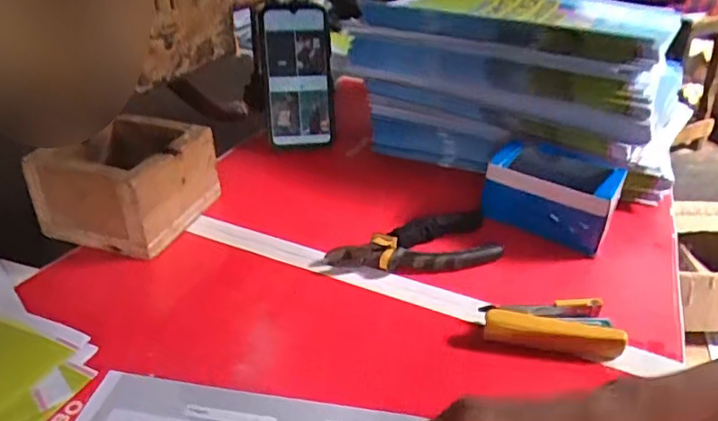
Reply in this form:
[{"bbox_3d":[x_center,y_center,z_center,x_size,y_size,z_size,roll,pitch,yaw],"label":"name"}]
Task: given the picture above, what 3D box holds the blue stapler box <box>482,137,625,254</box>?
[{"bbox_3d":[0.193,-0.018,0.537,0.116,0.068,0.086,21,36,28],"label":"blue stapler box"}]

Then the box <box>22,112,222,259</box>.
[{"bbox_3d":[-0.219,-0.030,0.519,0.120,0.084,0.117,10,32,12],"label":"box"}]

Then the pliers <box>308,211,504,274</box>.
[{"bbox_3d":[0.047,0.034,0.487,0.166,0.028,0.060,-10,33,-19],"label":"pliers"}]

